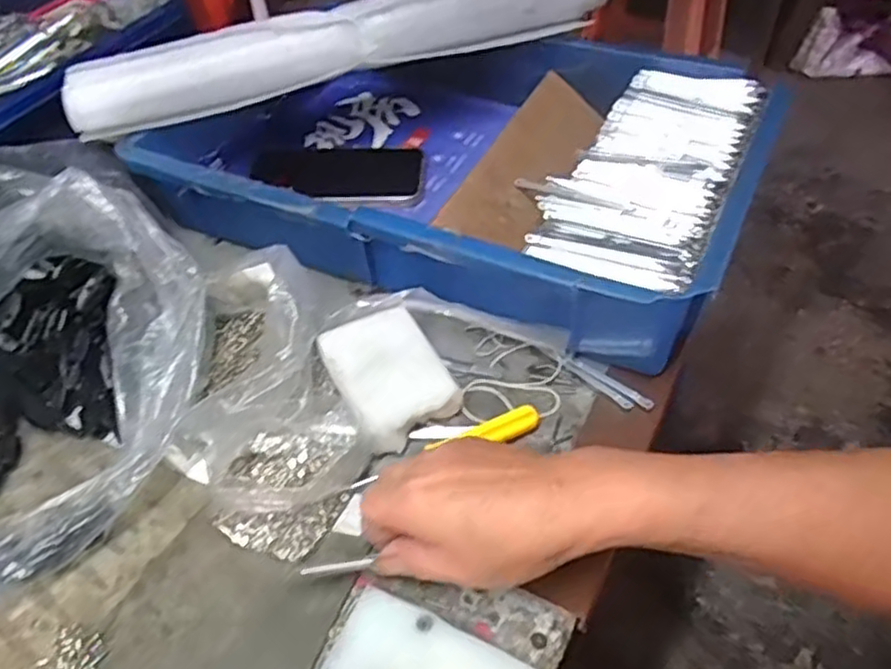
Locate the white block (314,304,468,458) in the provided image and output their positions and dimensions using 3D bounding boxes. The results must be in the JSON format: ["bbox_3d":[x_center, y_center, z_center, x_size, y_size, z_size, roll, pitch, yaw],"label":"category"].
[{"bbox_3d":[-0.034,0.024,0.432,0.061,0.025,0.083,-26,51,-20],"label":"white block"}]

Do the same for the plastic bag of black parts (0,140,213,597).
[{"bbox_3d":[-0.270,-0.006,0.416,0.265,0.131,0.194,33,56,29],"label":"plastic bag of black parts"}]

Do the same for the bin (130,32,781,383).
[{"bbox_3d":[0.008,-0.139,0.546,0.420,0.079,0.279,18,50,18],"label":"bin"}]

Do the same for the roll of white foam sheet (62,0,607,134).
[{"bbox_3d":[-0.071,-0.236,0.553,0.436,0.056,0.050,-16,48,-12],"label":"roll of white foam sheet"}]

